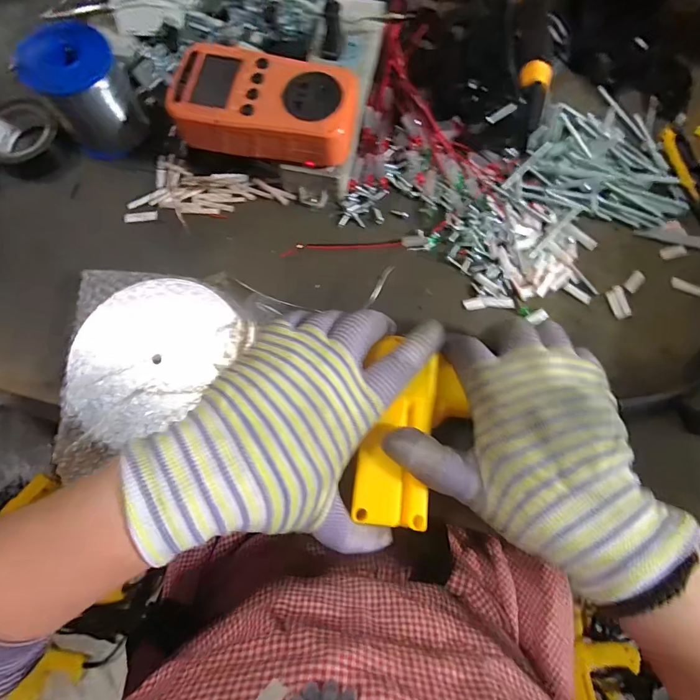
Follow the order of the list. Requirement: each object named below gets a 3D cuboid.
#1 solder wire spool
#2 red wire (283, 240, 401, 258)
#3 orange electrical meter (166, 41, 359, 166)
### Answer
[{"bbox_3d":[-0.204,-0.202,0.292,0.060,0.064,0.060,0,79,0],"label":"solder wire spool"},{"bbox_3d":[-0.007,-0.085,0.305,0.097,0.008,0.010,-5,79,-1],"label":"red wire"},{"bbox_3d":[-0.062,-0.174,0.267,0.128,0.025,0.071,13,77,2],"label":"orange electrical meter"}]

